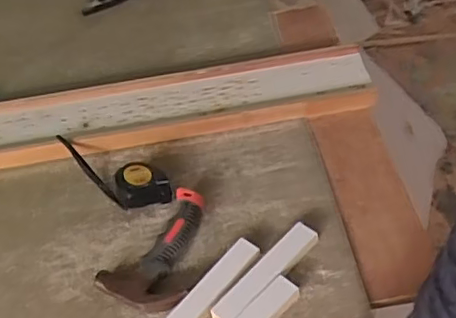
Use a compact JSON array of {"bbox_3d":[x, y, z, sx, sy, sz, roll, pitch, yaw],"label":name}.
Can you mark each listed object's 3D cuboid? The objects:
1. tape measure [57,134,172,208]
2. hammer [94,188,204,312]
[{"bbox_3d":[-0.154,0.008,0.766,0.186,0.043,0.061,33,58,32],"label":"tape measure"},{"bbox_3d":[-0.090,0.103,0.673,0.100,0.028,0.154,3,47,10],"label":"hammer"}]

